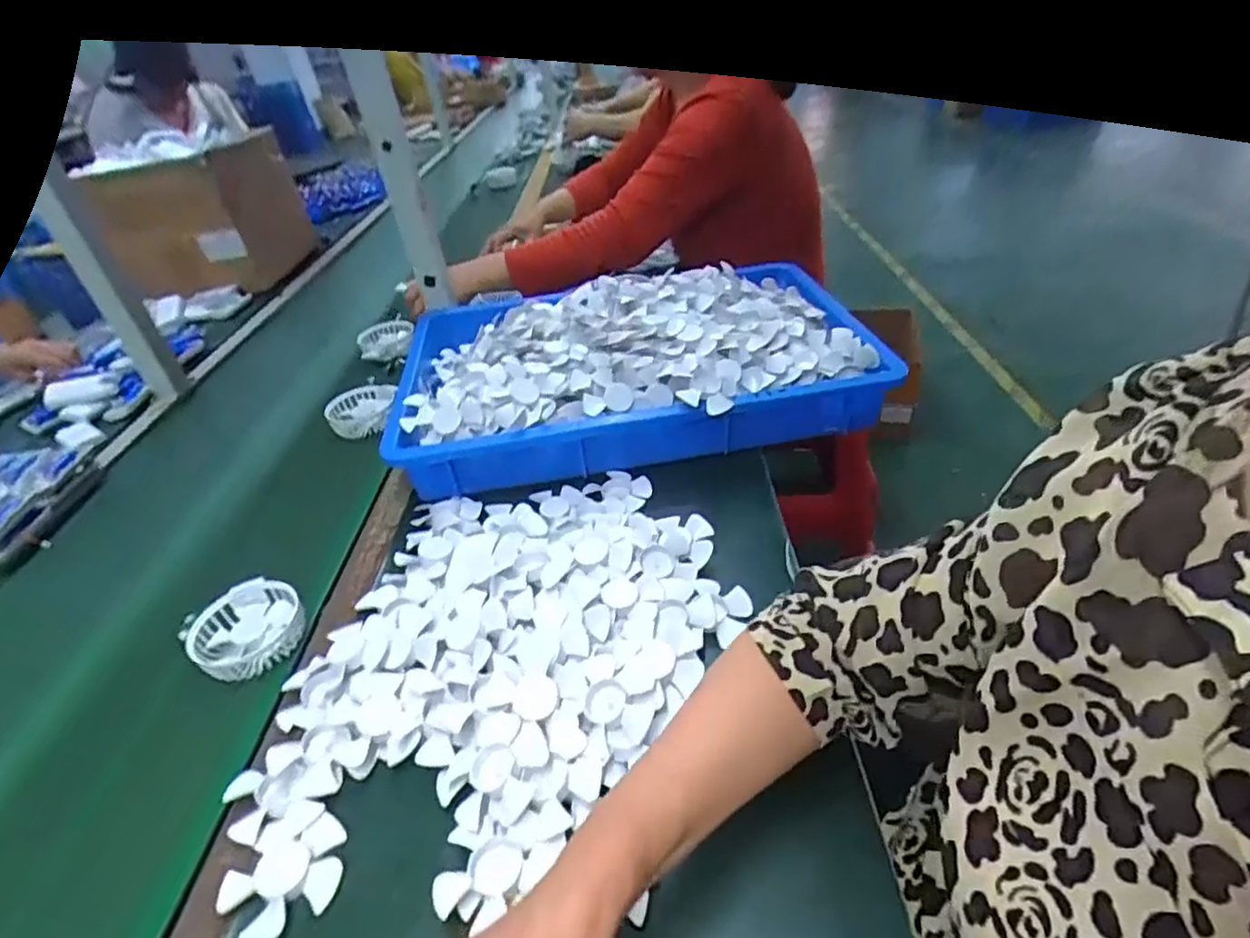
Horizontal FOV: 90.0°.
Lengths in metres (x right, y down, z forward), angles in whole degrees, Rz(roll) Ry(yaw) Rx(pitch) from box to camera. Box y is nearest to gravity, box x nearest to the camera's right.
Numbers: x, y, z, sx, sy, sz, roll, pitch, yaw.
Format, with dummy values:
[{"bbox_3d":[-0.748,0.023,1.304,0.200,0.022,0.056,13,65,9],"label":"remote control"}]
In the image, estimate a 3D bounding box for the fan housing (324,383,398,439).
[{"bbox_3d":[-0.357,-0.083,0.856,0.079,0.033,0.094,-5,38,4],"label":"fan housing"}]

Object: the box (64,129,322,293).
[{"bbox_3d":[-0.884,-0.546,1.330,0.323,0.250,0.256,-6,38,3],"label":"box"}]

